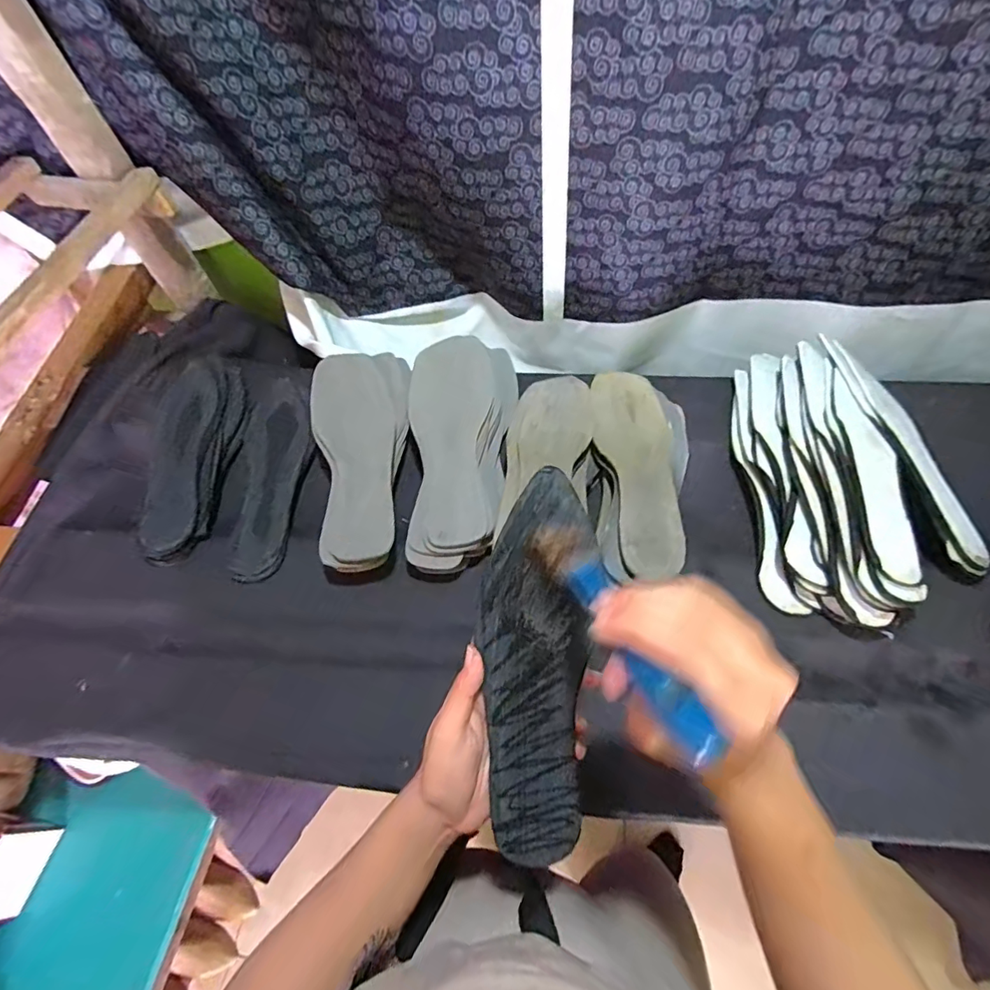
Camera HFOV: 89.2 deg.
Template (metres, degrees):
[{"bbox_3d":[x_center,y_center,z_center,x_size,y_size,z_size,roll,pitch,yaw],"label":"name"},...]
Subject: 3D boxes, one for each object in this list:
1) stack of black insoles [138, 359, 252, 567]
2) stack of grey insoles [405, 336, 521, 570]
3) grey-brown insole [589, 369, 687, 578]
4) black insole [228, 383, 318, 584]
[{"bbox_3d":[-0.345,-0.047,0.575,0.092,0.035,0.254,-5,59,1],"label":"stack of black insoles"},{"bbox_3d":[-0.040,-0.054,0.534,0.114,0.056,0.261,0,59,4],"label":"stack of grey insoles"},{"bbox_3d":[0.147,-0.029,0.511,0.077,0.023,0.235,-3,59,3],"label":"grey-brown insole"},{"bbox_3d":[-0.250,-0.029,0.577,0.079,0.012,0.252,-5,59,1],"label":"black insole"}]

